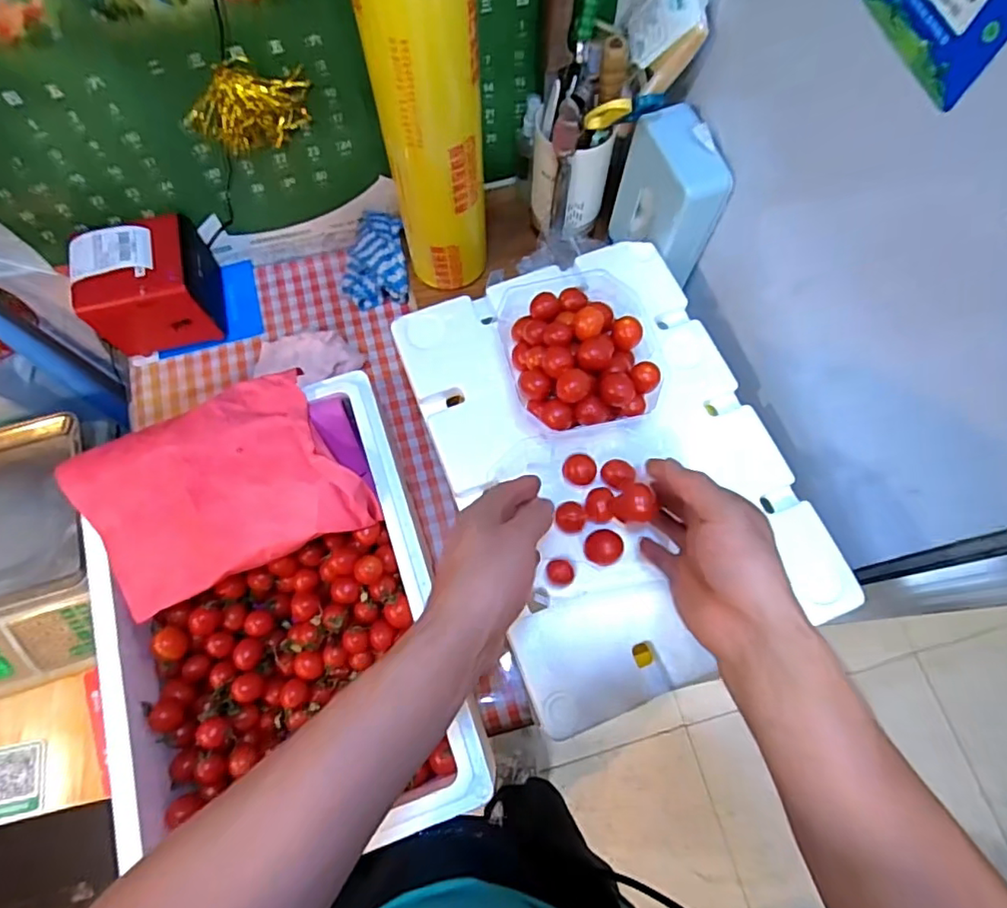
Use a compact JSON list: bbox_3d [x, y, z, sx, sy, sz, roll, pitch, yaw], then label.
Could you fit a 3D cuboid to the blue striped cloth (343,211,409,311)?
[{"bbox_3d":[-0.174,-0.258,0.764,0.090,0.043,0.118,-8,71,-2],"label":"blue striped cloth"}]

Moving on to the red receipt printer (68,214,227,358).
[{"bbox_3d":[-0.430,-0.205,0.708,0.136,0.134,0.117,-9,71,-3],"label":"red receipt printer"}]

